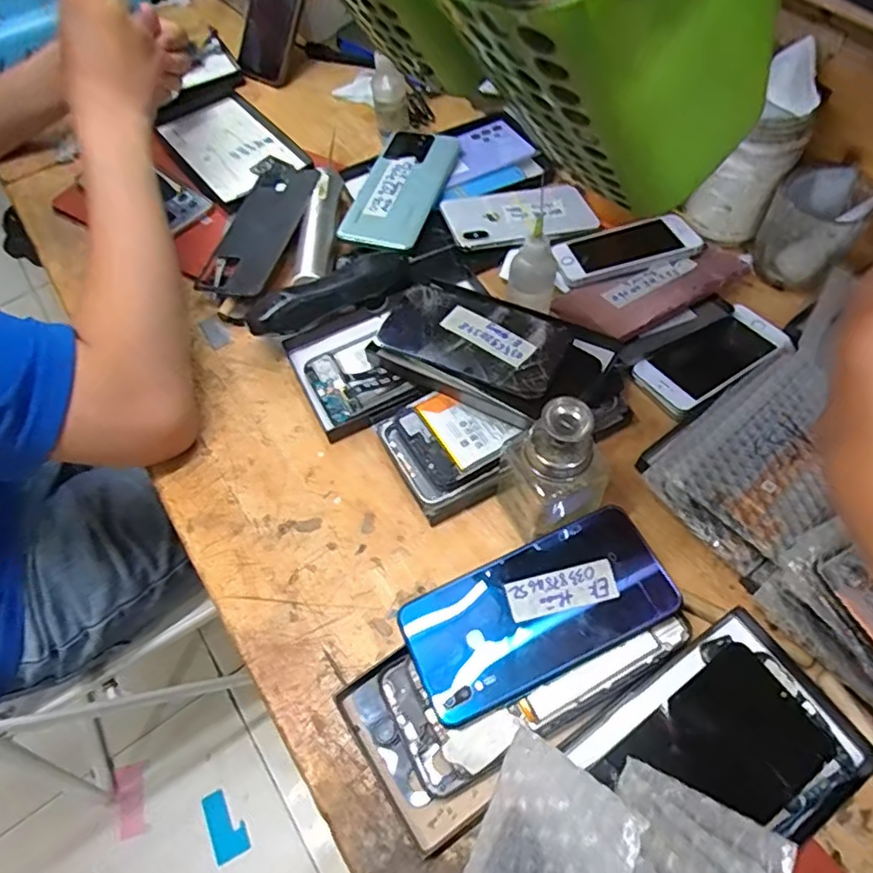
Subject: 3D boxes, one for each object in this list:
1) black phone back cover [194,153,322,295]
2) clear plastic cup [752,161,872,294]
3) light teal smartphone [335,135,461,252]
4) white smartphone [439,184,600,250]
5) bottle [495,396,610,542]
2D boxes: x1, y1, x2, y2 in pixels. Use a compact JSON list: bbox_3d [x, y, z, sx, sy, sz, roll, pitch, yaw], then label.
[{"bbox_3d":[-0.164,-0.212,0.577,0.085,0.016,0.182,8,60,9],"label":"black phone back cover"},{"bbox_3d":[0.304,-0.170,0.489,0.068,0.072,0.074,30,65,20],"label":"clear plastic cup"},{"bbox_3d":[-0.034,-0.247,0.592,0.076,0.012,0.158,18,67,5],"label":"light teal smartphone"},{"bbox_3d":[0.079,-0.213,0.576,0.145,0.012,0.080,-6,59,-11],"label":"white smartphone"},{"bbox_3d":[0.070,0.021,0.372,0.053,0.118,0.051,-2,63,3],"label":"bottle"}]

